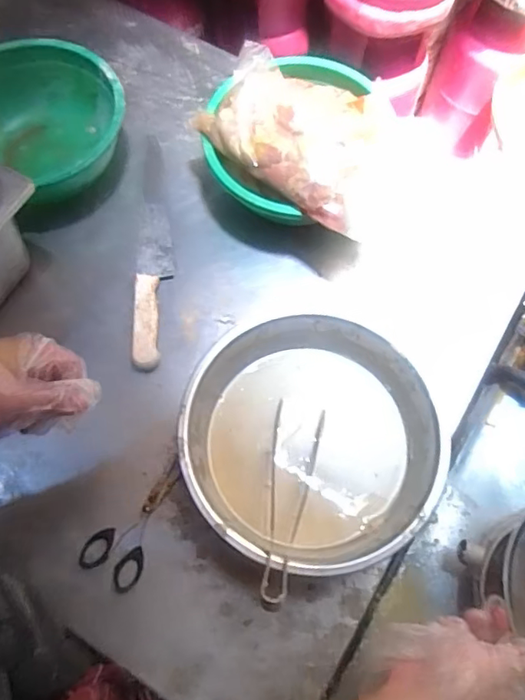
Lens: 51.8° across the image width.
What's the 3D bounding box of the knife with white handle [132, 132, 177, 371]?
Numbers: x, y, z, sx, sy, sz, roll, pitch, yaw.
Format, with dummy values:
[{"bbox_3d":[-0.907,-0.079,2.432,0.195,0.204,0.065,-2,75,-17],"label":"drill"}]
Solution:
[{"bbox_3d":[-0.147,-0.149,0.743,0.049,0.029,0.359,-1,68,-2],"label":"knife with white handle"}]

